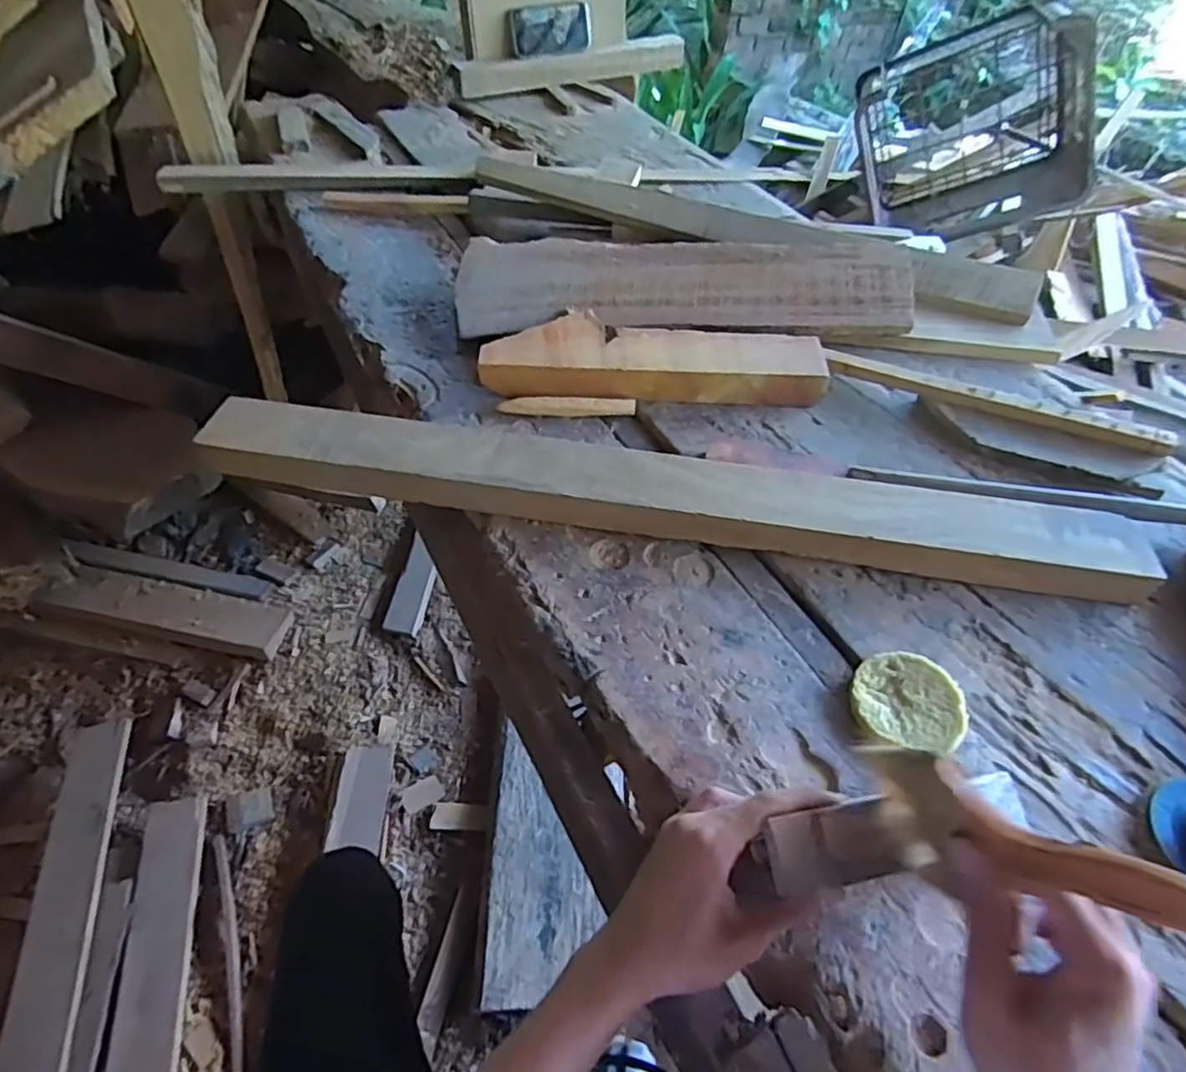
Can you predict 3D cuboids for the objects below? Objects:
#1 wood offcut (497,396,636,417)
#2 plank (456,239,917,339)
[{"bbox_3d":[-0.026,-0.135,0.693,0.139,0.021,0.005,0,30,-5],"label":"wood offcut"},{"bbox_3d":[0.104,-0.294,0.768,0.516,0.022,0.146,1,52,0],"label":"plank"}]

